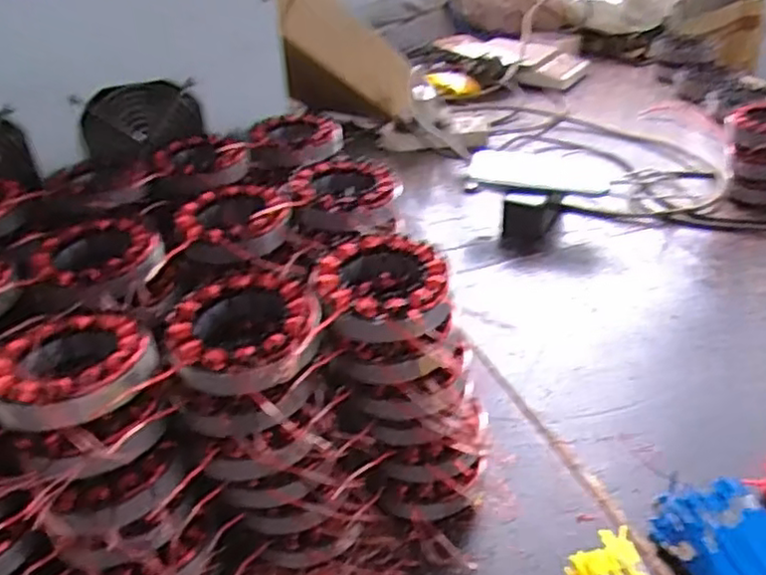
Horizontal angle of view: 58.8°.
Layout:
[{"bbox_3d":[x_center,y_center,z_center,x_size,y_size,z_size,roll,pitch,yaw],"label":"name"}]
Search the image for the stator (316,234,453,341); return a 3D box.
[{"bbox_3d":[0.000,0.001,0.430,0.079,0.029,0.092,-3,32,-1],"label":"stator"}]

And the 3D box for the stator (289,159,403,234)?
[{"bbox_3d":[-0.029,-0.076,0.552,0.087,0.024,0.094,3,33,8],"label":"stator"}]

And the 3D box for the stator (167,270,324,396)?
[{"bbox_3d":[-0.081,0.029,0.404,0.085,0.030,0.100,-12,34,-15],"label":"stator"}]

